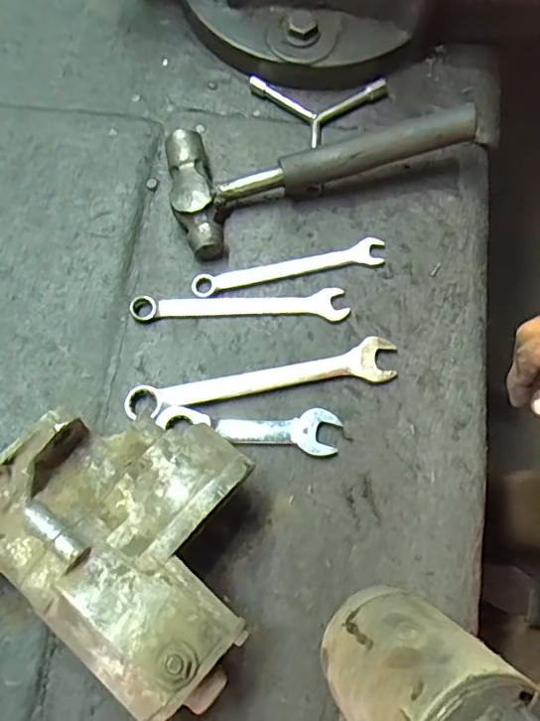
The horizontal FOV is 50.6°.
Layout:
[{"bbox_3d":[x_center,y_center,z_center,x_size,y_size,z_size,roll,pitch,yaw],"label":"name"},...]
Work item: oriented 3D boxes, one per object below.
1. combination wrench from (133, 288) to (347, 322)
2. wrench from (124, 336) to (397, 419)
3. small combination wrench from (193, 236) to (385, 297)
[{"bbox_3d":[-0.023,-0.041,0.445,0.164,0.009,0.025,-4,72,-3],"label":"combination wrench"},{"bbox_3d":[-0.005,0.012,0.427,0.201,0.015,0.032,-8,72,-5],"label":"wrench"},{"bbox_3d":[0.016,-0.074,0.455,0.154,0.008,0.020,-11,72,-6],"label":"small combination wrench"}]

